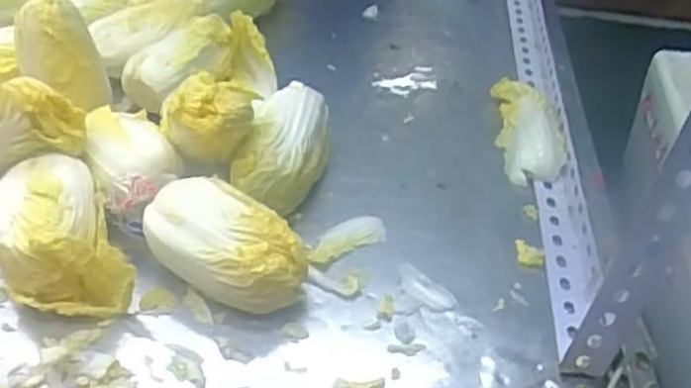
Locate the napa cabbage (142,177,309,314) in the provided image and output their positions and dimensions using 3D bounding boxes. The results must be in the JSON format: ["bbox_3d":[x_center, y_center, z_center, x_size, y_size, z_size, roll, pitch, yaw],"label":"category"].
[{"bbox_3d":[-0.095,0.043,0.577,0.130,0.064,0.072,26,47,25],"label":"napa cabbage"}]

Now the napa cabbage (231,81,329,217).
[{"bbox_3d":[-0.055,-0.039,0.670,0.067,0.067,0.131,11,42,10],"label":"napa cabbage"}]

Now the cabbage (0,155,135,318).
[{"bbox_3d":[-0.227,0.034,0.577,0.086,0.068,0.136,-19,46,-22],"label":"cabbage"}]

